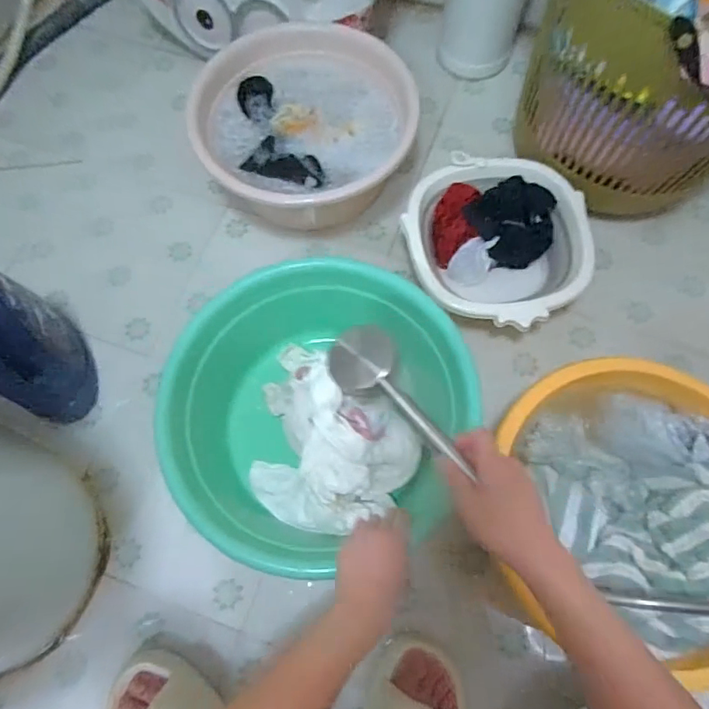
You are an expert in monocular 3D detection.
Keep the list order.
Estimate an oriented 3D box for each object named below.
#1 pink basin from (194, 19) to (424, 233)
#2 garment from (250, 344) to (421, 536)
[{"bbox_3d":[-0.077,-0.370,0.795,0.332,0.137,0.314,0,70,1],"label":"pink basin"},{"bbox_3d":[-0.050,0.117,0.633,0.243,0.121,0.201,31,73,12],"label":"garment"}]

